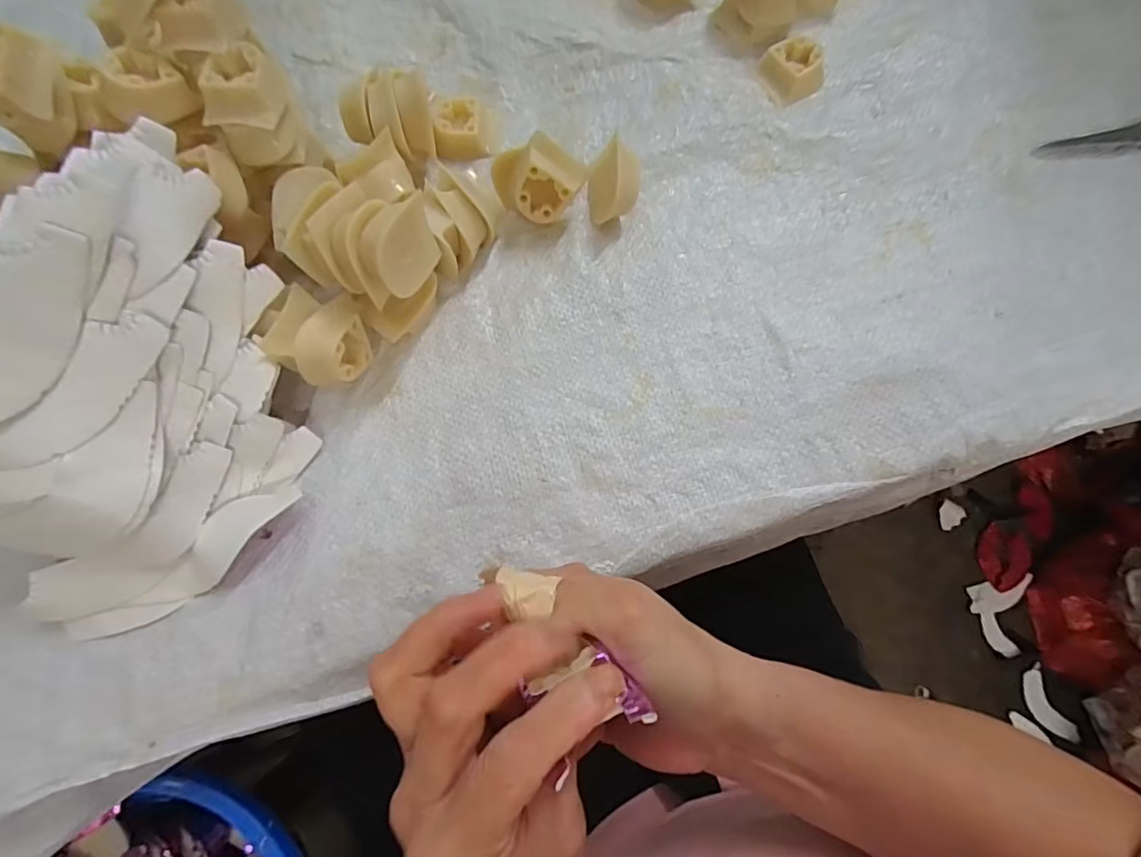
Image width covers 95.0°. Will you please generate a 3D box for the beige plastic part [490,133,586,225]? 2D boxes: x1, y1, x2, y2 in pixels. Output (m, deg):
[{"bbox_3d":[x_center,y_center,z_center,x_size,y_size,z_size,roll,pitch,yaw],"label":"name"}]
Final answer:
[{"bbox_3d":[-0.019,-0.144,0.312,0.053,0.041,0.034,-3,76,0],"label":"beige plastic part"}]

